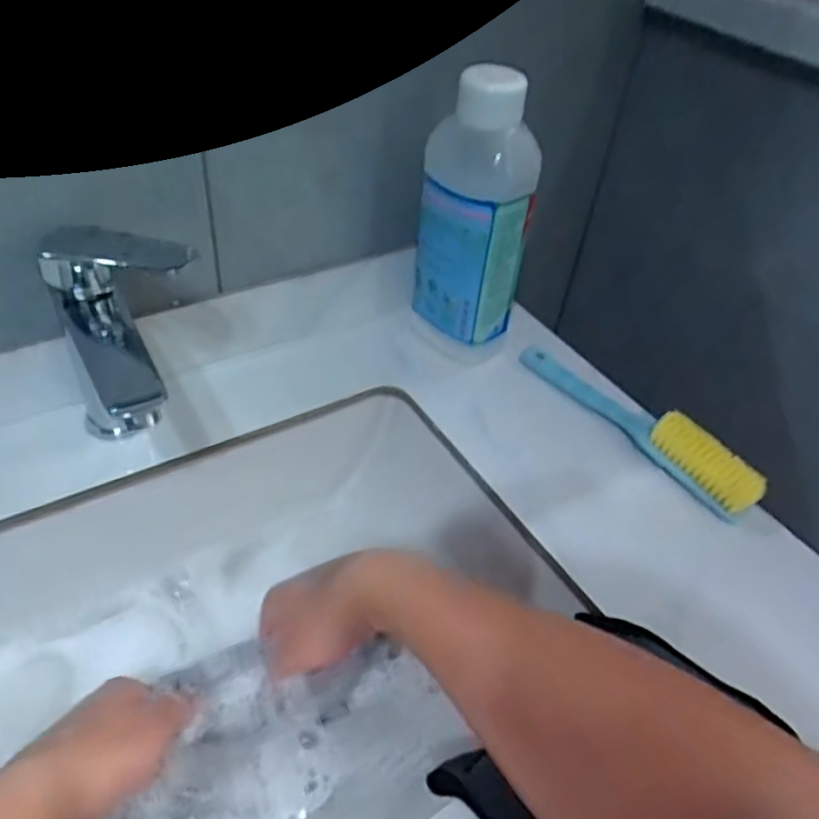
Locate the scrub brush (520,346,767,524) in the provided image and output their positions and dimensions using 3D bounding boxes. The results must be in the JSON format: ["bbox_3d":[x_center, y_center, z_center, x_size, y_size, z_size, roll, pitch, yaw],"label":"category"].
[{"bbox_3d":[0.187,0.003,0.565,0.039,0.033,0.227,-24,52,-30],"label":"scrub brush"}]

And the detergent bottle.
[{"bbox_3d":[0.053,-0.151,0.565,0.061,0.234,0.086,-24,52,-30],"label":"detergent bottle"}]

